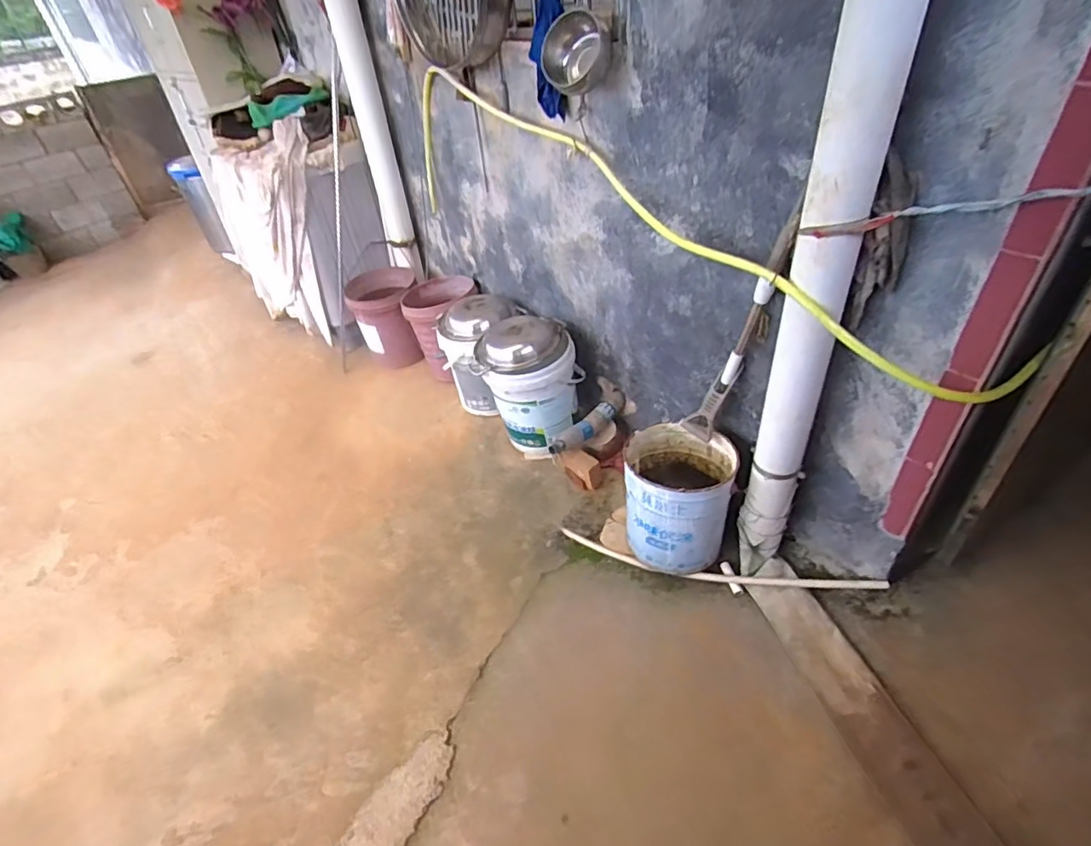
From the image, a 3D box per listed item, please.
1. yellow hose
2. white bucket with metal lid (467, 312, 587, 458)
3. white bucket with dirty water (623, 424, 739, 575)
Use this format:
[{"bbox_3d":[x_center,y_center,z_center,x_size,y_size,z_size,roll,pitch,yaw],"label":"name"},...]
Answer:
[{"bbox_3d":[0.148,-0.583,1.451,0.214,0.402,1.927,-34,47,-29],"label":"yellow hose"},{"bbox_3d":[-0.060,-0.154,1.952,0.321,0.420,0.307,-4,40,3],"label":"white bucket with metal lid"},{"bbox_3d":[0.385,0.234,1.639,0.301,0.354,0.311,0,40,7],"label":"white bucket with dirty water"}]

